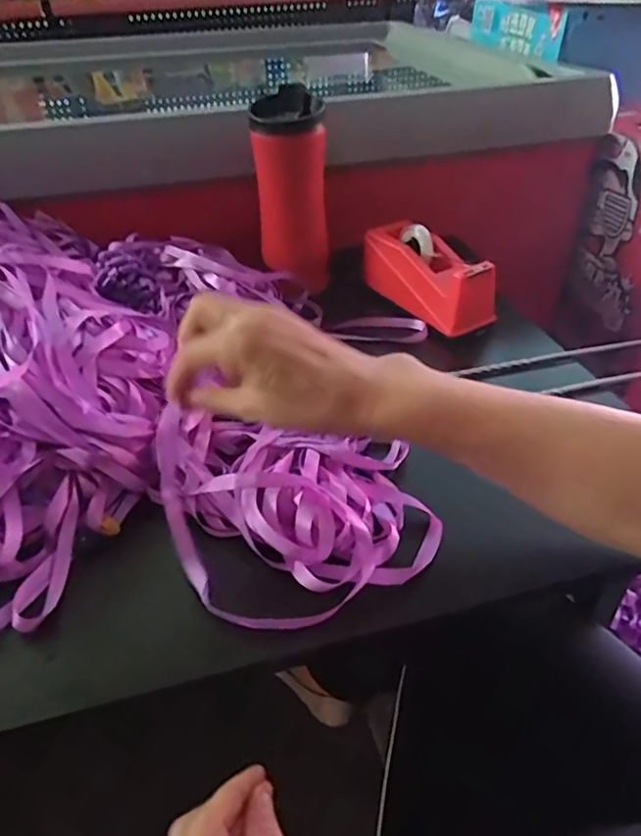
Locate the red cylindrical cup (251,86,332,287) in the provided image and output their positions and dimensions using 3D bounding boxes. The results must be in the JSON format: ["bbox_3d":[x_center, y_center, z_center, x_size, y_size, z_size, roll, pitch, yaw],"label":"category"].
[{"bbox_3d":[-0.029,-0.234,0.621,0.072,0.179,0.070,-1,38,0],"label":"red cylindrical cup"}]

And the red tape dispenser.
[{"bbox_3d":[0.110,-0.146,0.603,0.064,0.071,0.154,-25,44,-27],"label":"red tape dispenser"}]

